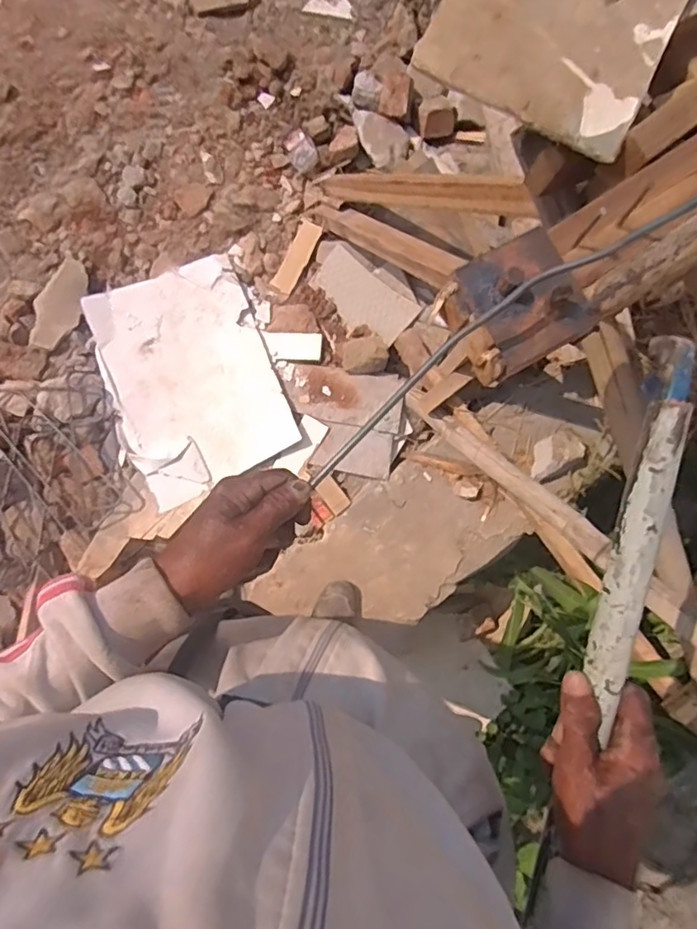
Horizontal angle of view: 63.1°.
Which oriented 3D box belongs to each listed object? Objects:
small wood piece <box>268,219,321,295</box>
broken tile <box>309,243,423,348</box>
[{"bbox_3d":[-0.141,-0.572,1.568,0.064,0.011,0.204,29,90,4],"label":"small wood piece"},{"bbox_3d":[0.033,-0.446,1.527,0.312,0.012,0.148,43,98,18],"label":"broken tile"}]

